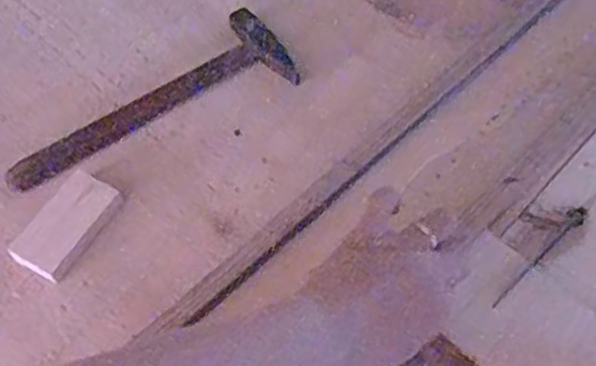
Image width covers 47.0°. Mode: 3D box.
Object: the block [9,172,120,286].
[{"bbox_3d":[-0.192,0.034,0.569,0.051,0.017,0.089,29,63,20],"label":"block"}]

